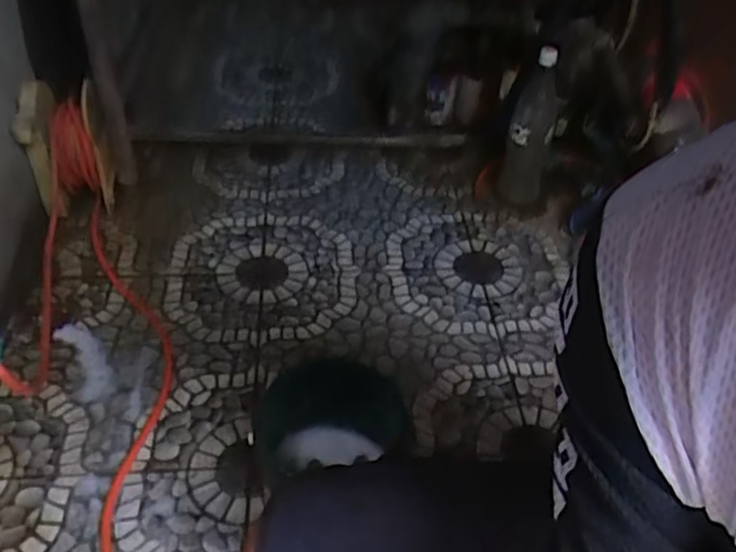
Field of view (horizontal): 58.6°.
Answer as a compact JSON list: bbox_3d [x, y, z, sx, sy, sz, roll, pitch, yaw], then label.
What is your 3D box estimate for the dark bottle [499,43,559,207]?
[{"bbox_3d":[0.312,-0.275,1.260,0.076,0.327,0.086,15,42,10],"label":"dark bottle"}]

